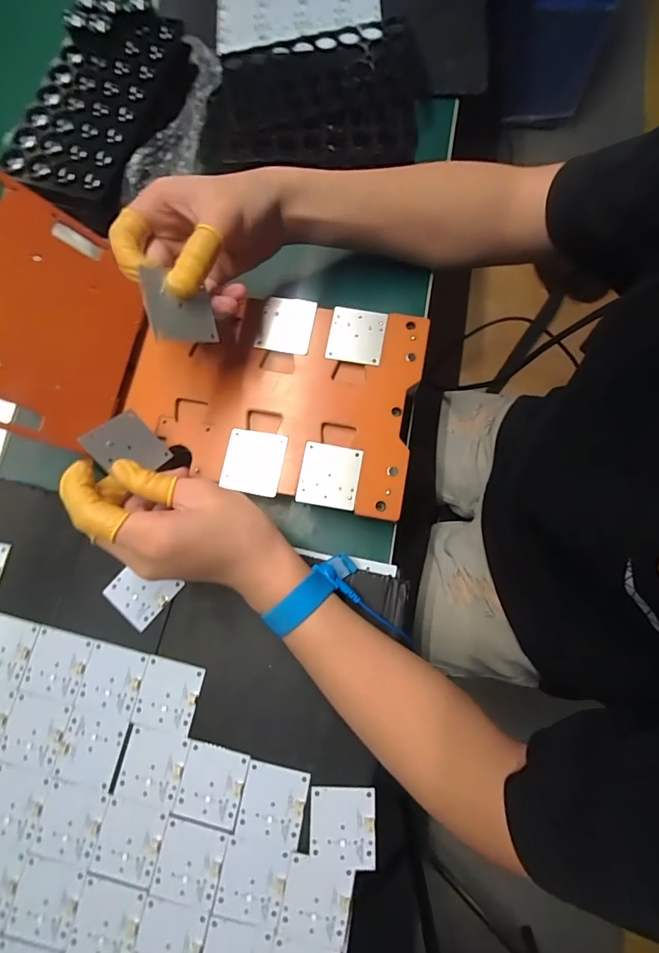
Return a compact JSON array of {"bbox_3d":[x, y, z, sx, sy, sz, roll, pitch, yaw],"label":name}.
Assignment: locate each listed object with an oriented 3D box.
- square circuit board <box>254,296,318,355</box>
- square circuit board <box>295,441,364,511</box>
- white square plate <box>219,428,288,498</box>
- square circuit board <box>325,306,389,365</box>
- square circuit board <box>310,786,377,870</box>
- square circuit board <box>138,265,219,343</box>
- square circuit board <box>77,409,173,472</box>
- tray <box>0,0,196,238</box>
[{"bbox_3d":[-0.036,-0.126,0.342,0.044,0.005,0.047,10,78,4],"label":"square circuit board"},{"bbox_3d":[0.000,-0.001,0.317,0.045,0.004,0.048,9,78,4],"label":"square circuit board"},{"bbox_3d":[-0.059,-0.012,0.320,0.045,0.004,0.049,10,78,4],"label":"white square plate"},{"bbox_3d":[0.022,-0.116,0.338,0.045,0.006,0.045,9,78,4],"label":"square circuit board"},{"bbox_3d":[0.009,0.238,0.281,0.044,0.004,0.046,1,77,2],"label":"square circuit board"},{"bbox_3d":[-0.096,-0.109,0.268,0.042,0.004,0.042,-16,103,-34],"label":"square circuit board"},{"bbox_3d":[-0.138,-0.020,0.284,0.044,0.004,0.043,55,45,-20],"label":"square circuit board"},{"bbox_3d":[-0.199,-0.325,0.365,0.111,0.034,0.207,21,82,1],"label":"tray"}]

